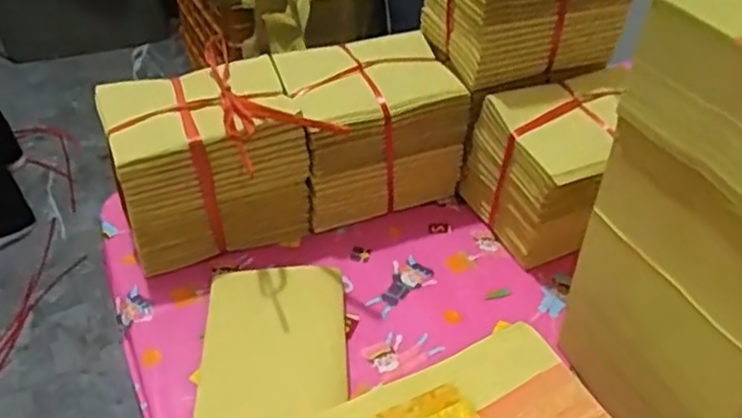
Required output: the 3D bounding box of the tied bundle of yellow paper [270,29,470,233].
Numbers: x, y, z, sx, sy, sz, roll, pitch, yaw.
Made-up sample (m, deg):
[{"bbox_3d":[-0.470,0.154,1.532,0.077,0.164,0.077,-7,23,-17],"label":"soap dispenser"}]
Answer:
[{"bbox_3d":[0.000,-0.077,0.702,0.166,0.149,0.114,-17,44,-20],"label":"tied bundle of yellow paper"}]

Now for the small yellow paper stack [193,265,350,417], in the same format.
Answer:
[{"bbox_3d":[-0.079,0.114,0.574,0.116,0.022,0.157,-2,41,-4],"label":"small yellow paper stack"}]

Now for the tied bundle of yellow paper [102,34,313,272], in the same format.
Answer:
[{"bbox_3d":[-0.154,-0.041,0.659,0.160,0.148,0.124,-17,44,-20],"label":"tied bundle of yellow paper"}]

